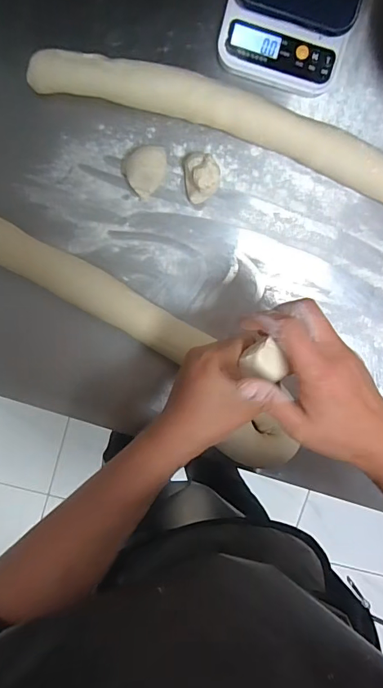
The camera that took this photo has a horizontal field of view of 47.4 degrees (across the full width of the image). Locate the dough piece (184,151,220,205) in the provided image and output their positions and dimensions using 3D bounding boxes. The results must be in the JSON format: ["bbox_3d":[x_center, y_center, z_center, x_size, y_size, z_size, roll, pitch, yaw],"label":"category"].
[{"bbox_3d":[0.011,-0.184,0.476,0.034,0.042,0.052,-9,97,-2],"label":"dough piece"}]

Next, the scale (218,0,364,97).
[{"bbox_3d":[0.110,-0.366,0.456,0.136,0.050,0.170,16,96,-5],"label":"scale"}]

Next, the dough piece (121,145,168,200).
[{"bbox_3d":[-0.049,-0.191,0.477,0.048,0.035,0.044,0,97,-3],"label":"dough piece"}]

